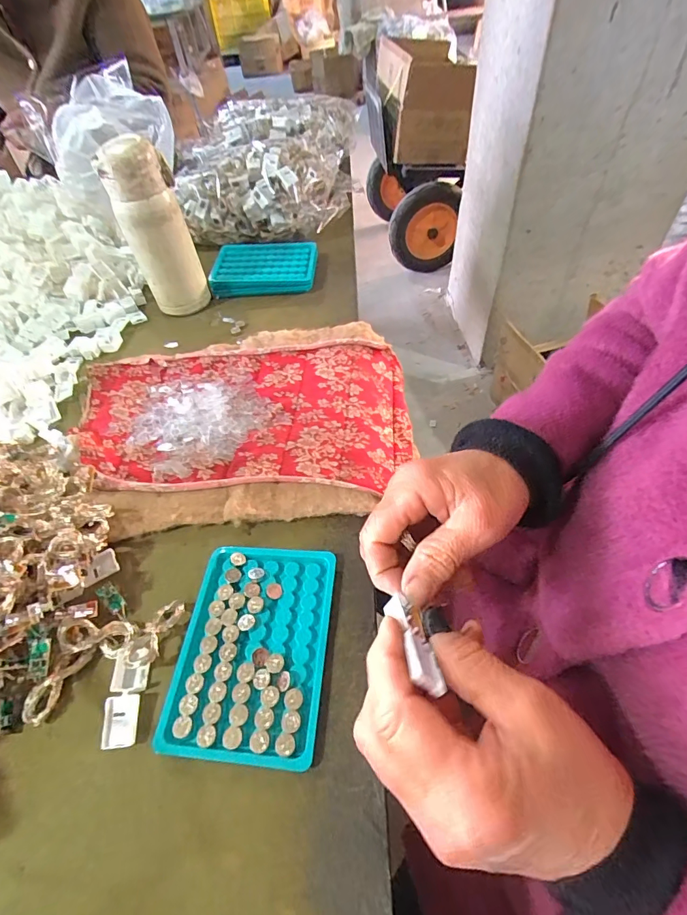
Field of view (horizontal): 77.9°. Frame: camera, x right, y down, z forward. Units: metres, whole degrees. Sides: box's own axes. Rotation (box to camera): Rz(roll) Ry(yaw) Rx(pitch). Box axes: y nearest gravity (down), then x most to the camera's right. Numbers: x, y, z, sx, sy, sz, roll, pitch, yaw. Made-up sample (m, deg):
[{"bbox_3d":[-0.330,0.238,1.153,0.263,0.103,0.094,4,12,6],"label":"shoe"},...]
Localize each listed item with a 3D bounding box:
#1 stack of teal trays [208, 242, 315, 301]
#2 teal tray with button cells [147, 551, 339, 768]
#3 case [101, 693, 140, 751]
[{"bbox_3d":[-0.103,-0.256,0.564,0.135,0.023,0.099,-2,52,4],"label":"stack of teal trays"},{"bbox_3d":[-0.059,0.122,0.282,0.094,0.009,0.130,1,52,7],"label":"teal tray with button cells"},{"bbox_3d":[-0.136,0.162,0.261,0.020,0.009,0.027,-8,52,-1],"label":"case"}]

